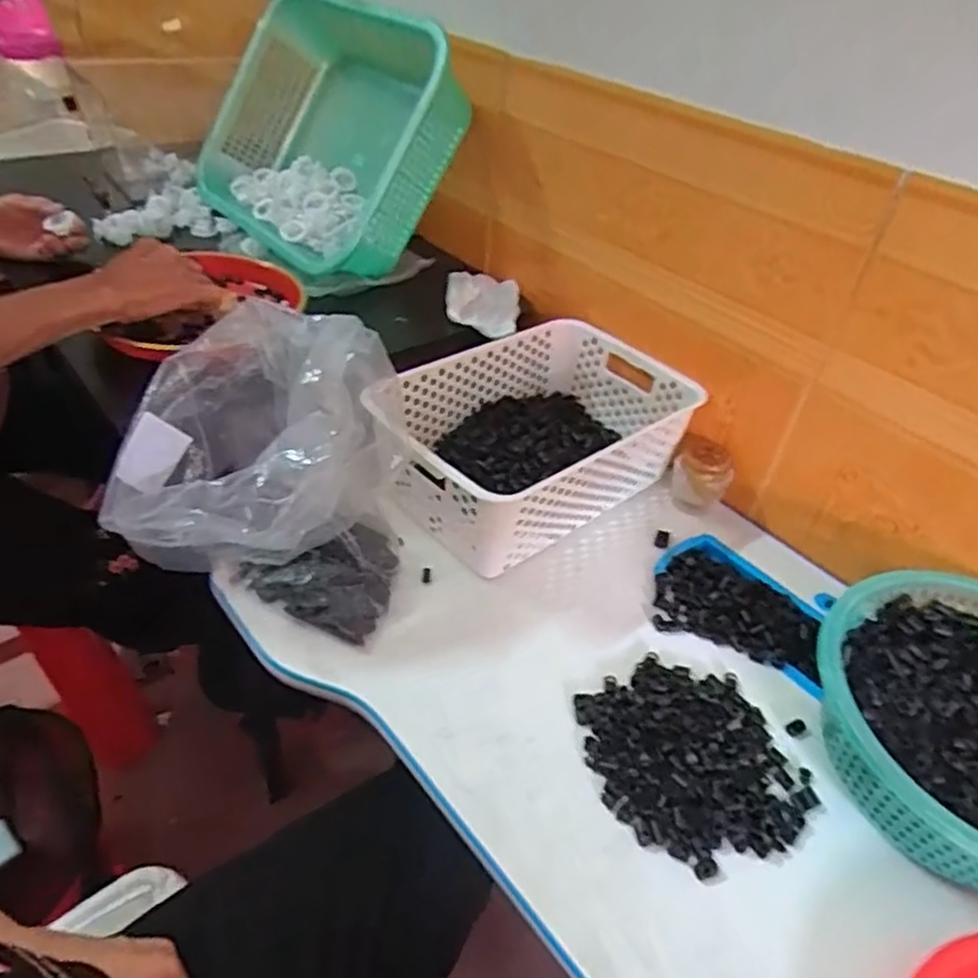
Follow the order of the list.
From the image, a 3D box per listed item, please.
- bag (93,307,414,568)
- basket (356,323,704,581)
[{"bbox_3d":[-0.174,-0.055,0.589,0.205,0.137,0.232,10,41,4],"label":"bag"},{"bbox_3d":[0.045,-0.059,0.714,0.330,0.102,0.205,-30,53,-34],"label":"basket"}]

